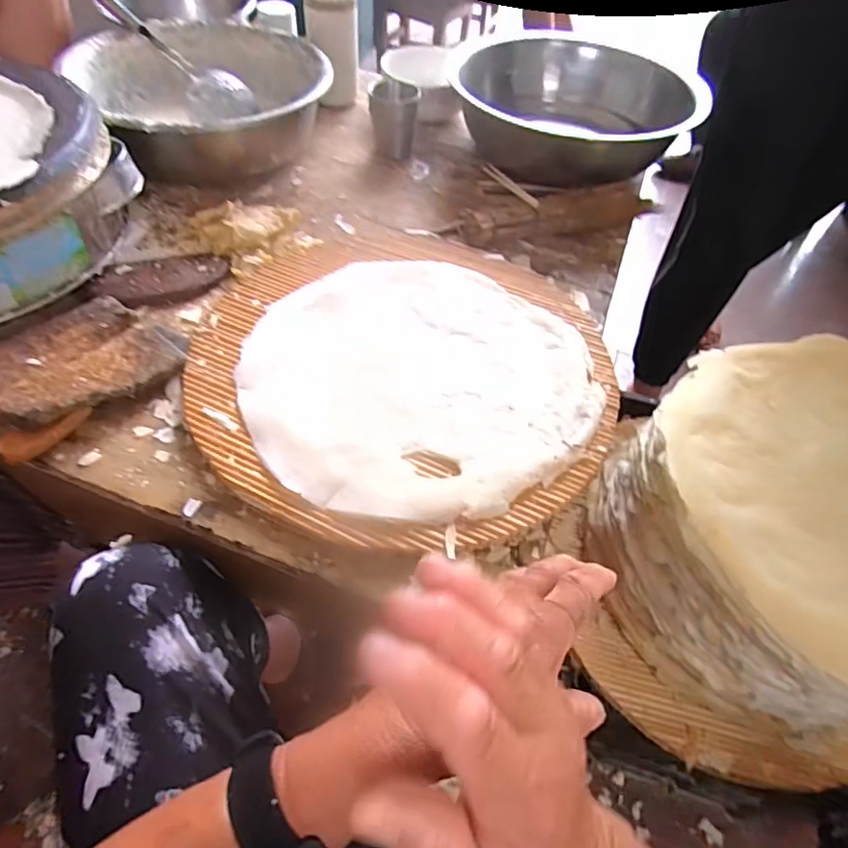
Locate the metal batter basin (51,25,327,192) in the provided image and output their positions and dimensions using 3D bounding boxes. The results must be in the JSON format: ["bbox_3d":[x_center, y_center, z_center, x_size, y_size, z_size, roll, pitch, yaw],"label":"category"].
[{"bbox_3d":[-0.316,-0.478,0.814,0.326,0.111,0.331,4,51,-4],"label":"metal batter basin"}]

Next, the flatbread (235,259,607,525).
[{"bbox_3d":[-0.008,-0.054,0.550,0.328,0.015,0.328,1,52,-2],"label":"flatbread"}]

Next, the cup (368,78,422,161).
[{"bbox_3d":[-0.045,-0.464,0.841,0.073,0.086,0.073,4,51,-4],"label":"cup"}]

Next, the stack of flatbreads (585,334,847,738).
[{"bbox_3d":[0.357,0.098,0.528,0.309,0.210,0.319,0,51,-7],"label":"stack of flatbreads"}]

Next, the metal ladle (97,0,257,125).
[{"bbox_3d":[-0.393,-0.570,0.825,0.362,0.037,0.087,43,60,8],"label":"metal ladle"}]

